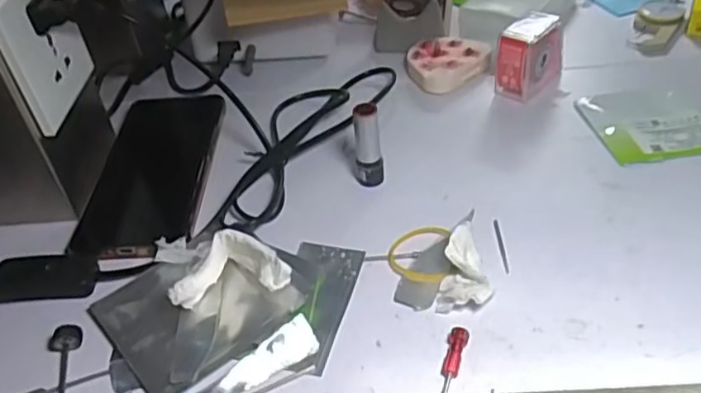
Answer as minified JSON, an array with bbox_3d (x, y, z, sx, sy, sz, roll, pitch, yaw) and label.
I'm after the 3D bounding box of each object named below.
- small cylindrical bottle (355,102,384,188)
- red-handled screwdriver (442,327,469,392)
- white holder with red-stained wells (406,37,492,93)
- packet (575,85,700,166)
[{"bbox_3d":[0.012,-0.034,0.434,0.018,0.059,0.015,4,43,11],"label":"small cylindrical bottle"},{"bbox_3d":[0.050,0.091,0.323,0.010,0.007,0.056,7,44,14],"label":"red-handled screwdriver"},{"bbox_3d":[0.080,-0.115,0.551,0.069,0.016,0.060,-31,48,-25],"label":"white holder with red-stained wells"},{"bbox_3d":[0.222,-0.057,0.475,0.087,0.005,0.088,-10,42,-5],"label":"packet"}]

